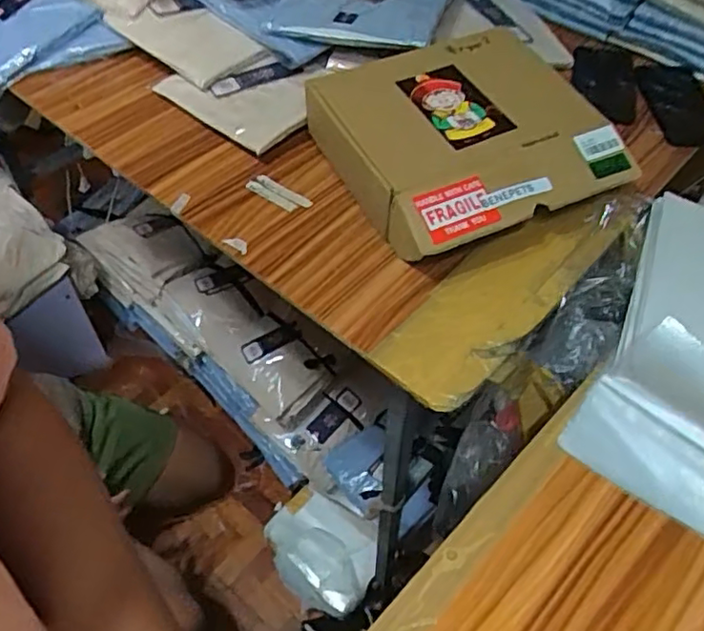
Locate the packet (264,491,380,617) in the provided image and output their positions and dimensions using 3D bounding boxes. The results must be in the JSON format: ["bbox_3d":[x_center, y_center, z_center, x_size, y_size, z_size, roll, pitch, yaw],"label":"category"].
[{"bbox_3d":[-0.056,0.473,1.239,0.177,0.050,0.232,-38,57,-9],"label":"packet"}]

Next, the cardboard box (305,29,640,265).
[{"bbox_3d":[0.119,-0.192,0.678,0.254,0.088,0.273,-21,54,-18],"label":"cardboard box"}]

